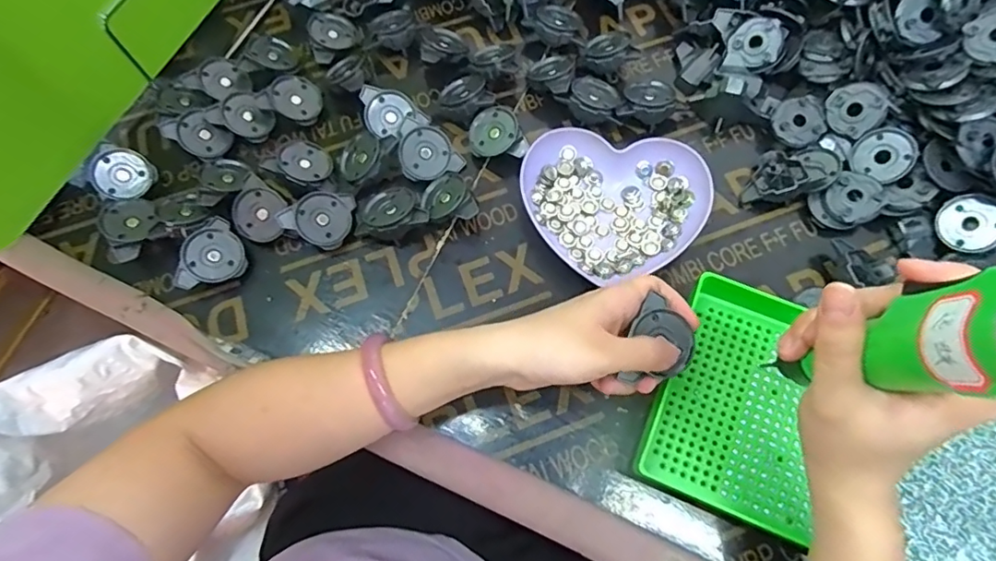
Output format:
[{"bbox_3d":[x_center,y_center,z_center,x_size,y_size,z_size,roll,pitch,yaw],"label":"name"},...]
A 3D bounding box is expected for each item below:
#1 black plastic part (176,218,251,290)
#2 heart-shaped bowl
[{"bbox_3d":[-0.233,-0.023,0.431,0.052,0.016,0.052,-13,86,-19],"label":"black plastic part"},{"bbox_3d":[0.095,-0.062,0.438,0.144,0.025,0.124,7,70,5],"label":"heart-shaped bowl"}]

